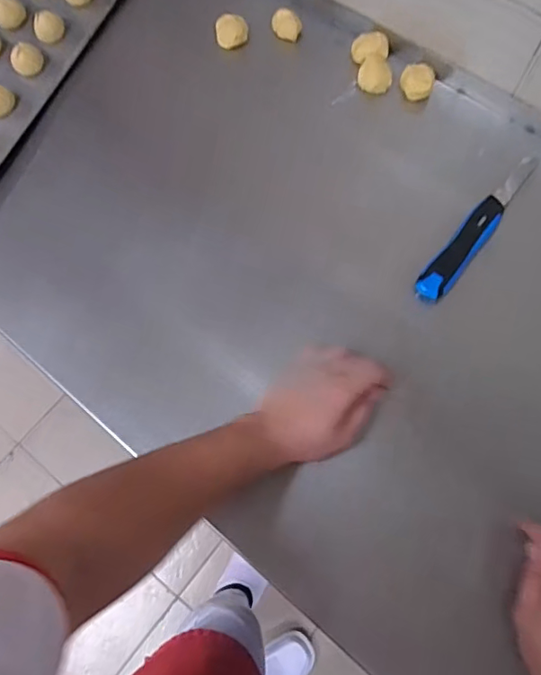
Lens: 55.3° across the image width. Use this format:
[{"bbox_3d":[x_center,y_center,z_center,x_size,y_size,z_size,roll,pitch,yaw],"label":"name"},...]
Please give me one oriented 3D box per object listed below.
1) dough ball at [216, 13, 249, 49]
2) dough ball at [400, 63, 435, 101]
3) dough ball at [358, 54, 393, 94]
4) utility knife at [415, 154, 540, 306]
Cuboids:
[{"bbox_3d":[-0.054,-0.428,0.721,0.043,0.022,0.041,-1,70,2],"label":"dough ball"},{"bbox_3d":[0.190,-0.332,0.675,0.041,0.030,0.038,-1,70,2],"label":"dough ball"},{"bbox_3d":[0.138,-0.346,0.682,0.044,0.026,0.041,-1,70,2],"label":"dough ball"},{"bbox_3d":[0.247,-0.133,0.603,0.035,0.021,0.236,37,75,14],"label":"utility knife"}]

